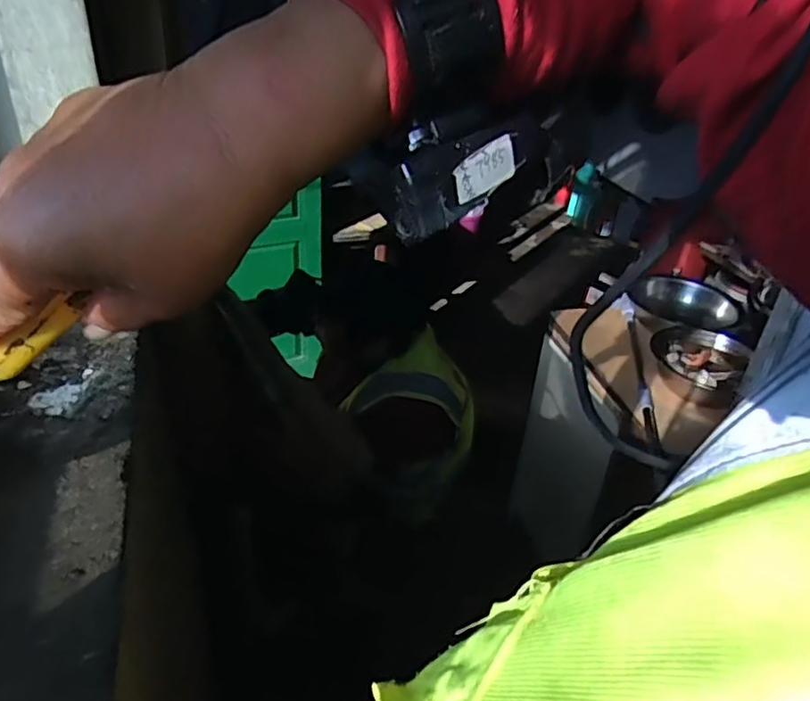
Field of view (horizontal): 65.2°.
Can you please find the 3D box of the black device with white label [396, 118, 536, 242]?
[{"bbox_3d":[0.027,-0.072,0.248,0.072,0.028,0.015,-34,46,-17],"label":"black device with white label"}]

